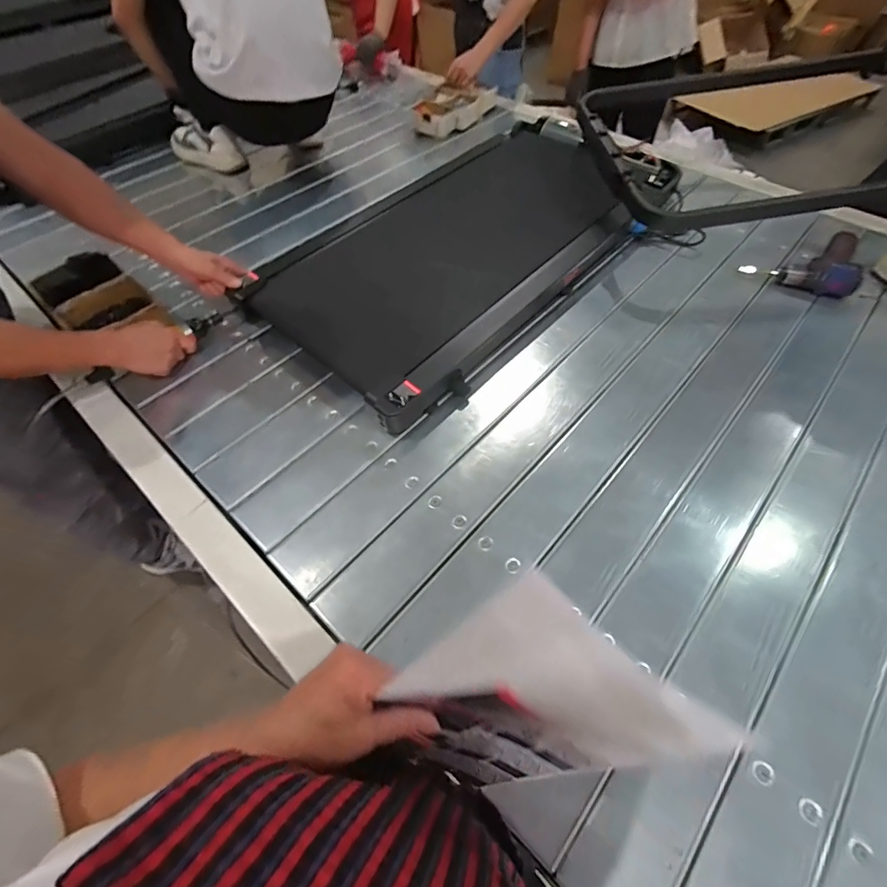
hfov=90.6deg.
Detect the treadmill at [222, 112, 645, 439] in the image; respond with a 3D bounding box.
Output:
[{"bbox_3d":[0.098,-0.476,1.032,0.491,0.088,1.041,36,63,23],"label":"treadmill"}]

